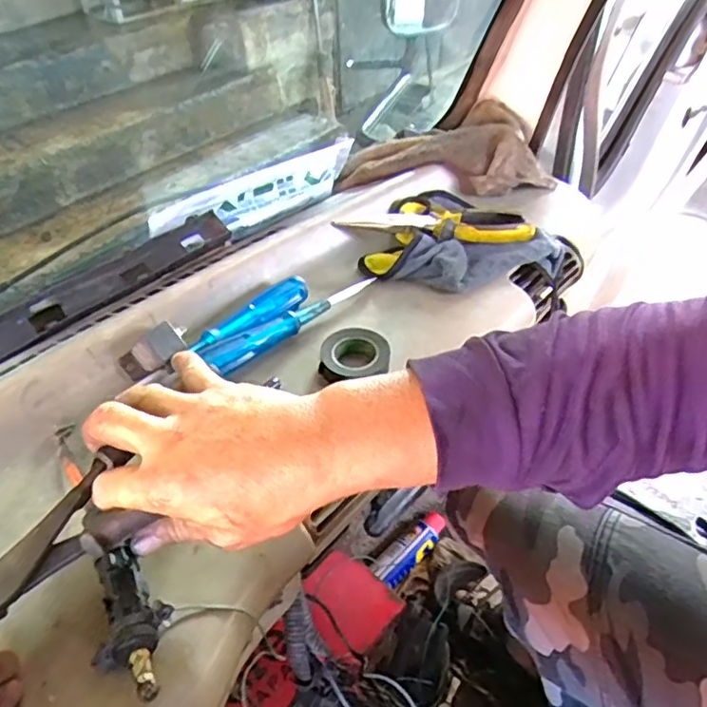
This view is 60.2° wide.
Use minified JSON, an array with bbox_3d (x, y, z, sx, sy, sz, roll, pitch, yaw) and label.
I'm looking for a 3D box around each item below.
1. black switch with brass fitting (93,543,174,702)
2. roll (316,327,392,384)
[{"bbox_3d":[-0.124,0.149,0.337,0.041,0.024,0.082,-25,48,-23],"label":"black switch with brass fitting"},{"bbox_3d":[0.001,-0.001,0.508,0.057,0.013,0.065,0,43,2],"label":"roll"}]

